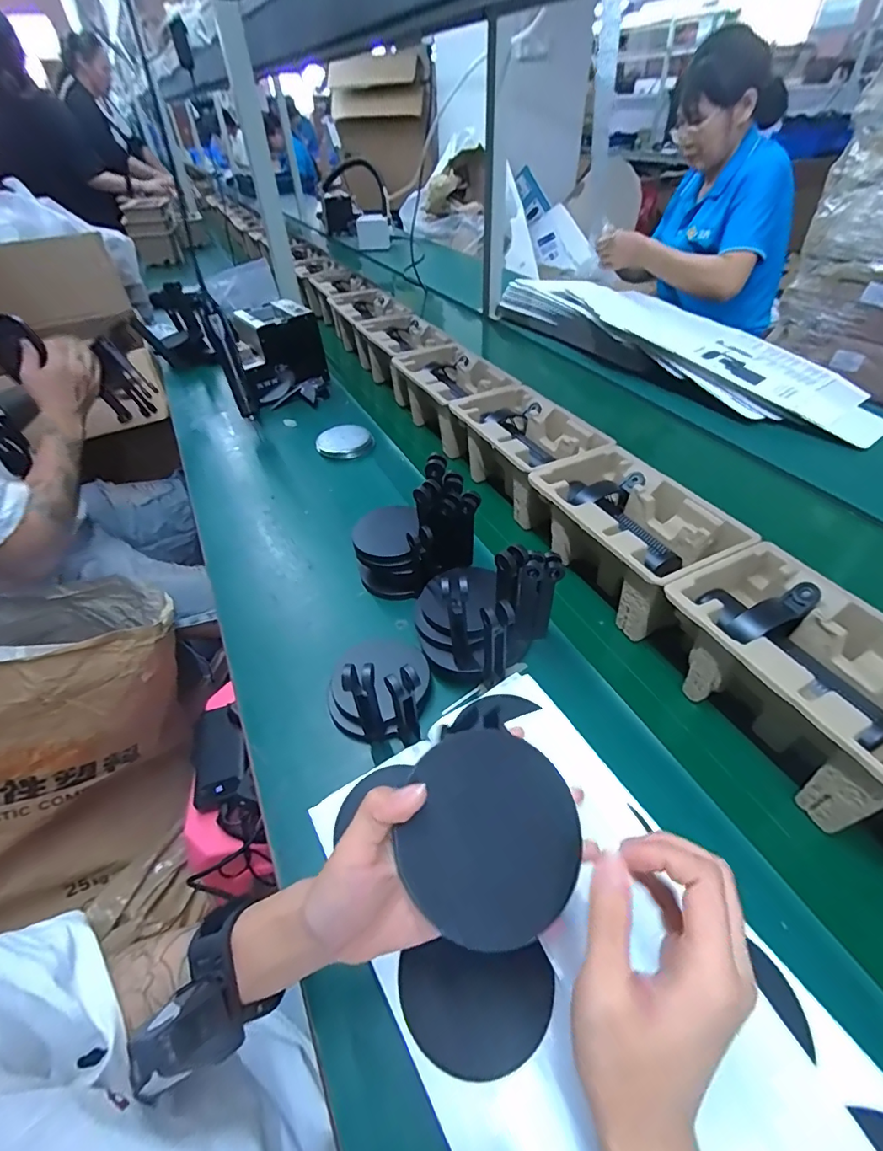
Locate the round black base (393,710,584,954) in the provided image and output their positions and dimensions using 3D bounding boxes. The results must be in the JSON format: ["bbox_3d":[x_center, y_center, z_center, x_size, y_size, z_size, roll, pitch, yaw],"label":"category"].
[{"bbox_3d":[0.025,0.133,0.253,0.090,0.009,0.094,0,69,0],"label":"round black base"}]

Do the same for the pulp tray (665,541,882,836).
[{"bbox_3d":[0.322,0.089,0.440,0.143,0.098,0.219,-21,48,-17],"label":"pulp tray"}]

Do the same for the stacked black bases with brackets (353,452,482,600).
[{"bbox_3d":[-0.040,-0.050,0.573,0.138,0.157,0.086,17,49,20],"label":"stacked black bases with brackets"}]

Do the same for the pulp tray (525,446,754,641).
[{"bbox_3d":[0.220,-0.048,0.588,0.144,0.098,0.226,-21,48,-17],"label":"pulp tray"}]

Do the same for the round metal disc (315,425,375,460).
[{"bbox_3d":[-0.174,-0.242,0.871,0.097,0.019,0.097,-2,45,2],"label":"round metal disc"}]

